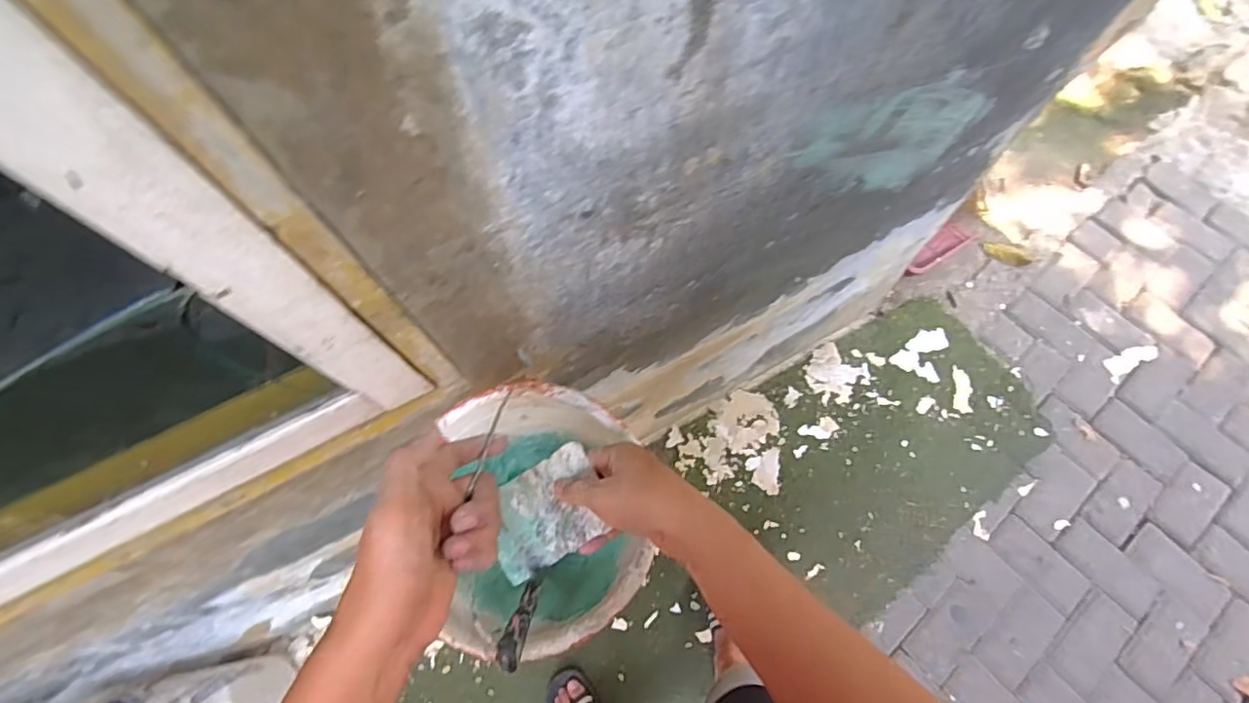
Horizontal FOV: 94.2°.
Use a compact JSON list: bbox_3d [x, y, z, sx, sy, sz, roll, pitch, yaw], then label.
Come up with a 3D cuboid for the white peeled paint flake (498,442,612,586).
[{"bbox_3d":[-0.068,0.137,0.495,0.104,0.004,0.079,-32,73,3],"label":"white peeled paint flake"}]

